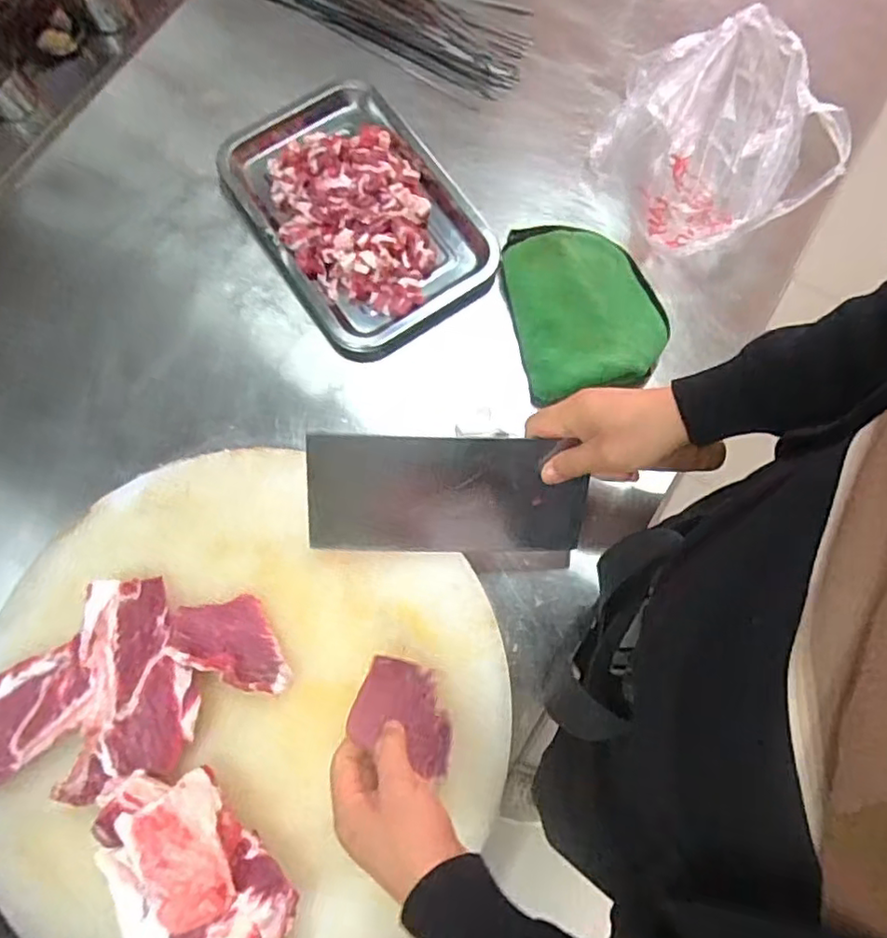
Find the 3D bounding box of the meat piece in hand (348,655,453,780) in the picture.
[{"bbox_3d":[-0.029,0.195,0.498,0.082,0.020,0.078,15,36,-11],"label":"meat piece in hand"}]

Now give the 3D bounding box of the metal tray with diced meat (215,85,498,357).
[{"bbox_3d":[-0.100,-0.292,0.690,0.223,0.043,0.330,-34,78,-8],"label":"metal tray with diced meat"}]

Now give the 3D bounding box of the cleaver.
[{"bbox_3d":[0.054,0.017,0.538,0.332,0.027,0.112,0,120,-2],"label":"cleaver"}]

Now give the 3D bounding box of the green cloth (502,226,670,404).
[{"bbox_3d":[0.146,-0.170,0.658,0.143,0.037,0.179,-9,76,-2],"label":"green cloth"}]

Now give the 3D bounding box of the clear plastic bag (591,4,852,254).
[{"bbox_3d":[0.296,-0.354,0.685,0.229,0.093,0.234,-17,77,-4],"label":"clear plastic bag"}]

